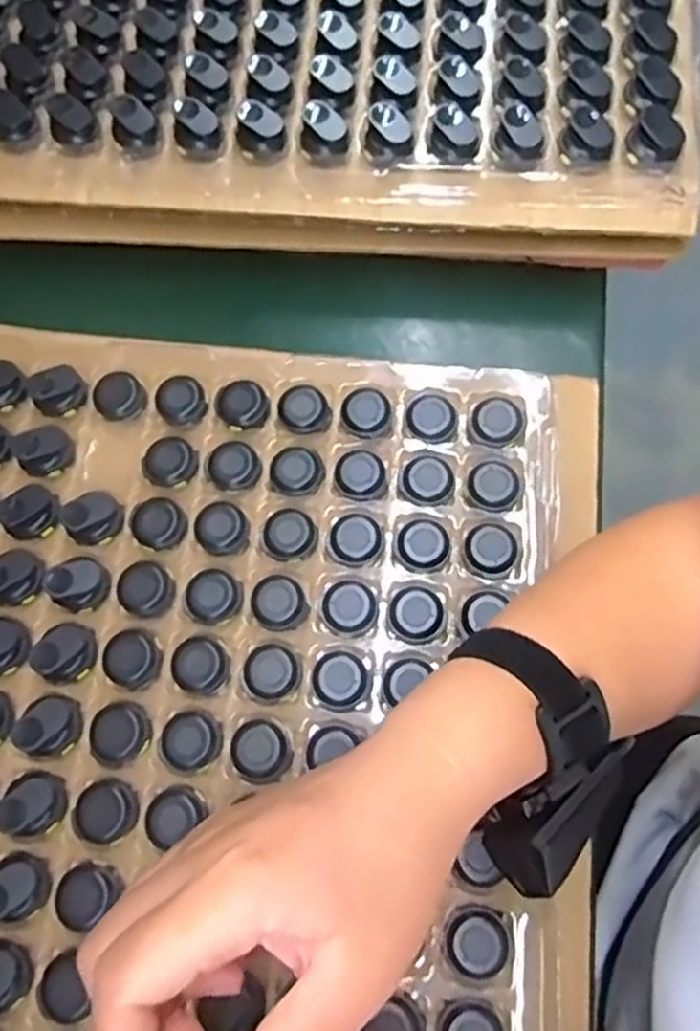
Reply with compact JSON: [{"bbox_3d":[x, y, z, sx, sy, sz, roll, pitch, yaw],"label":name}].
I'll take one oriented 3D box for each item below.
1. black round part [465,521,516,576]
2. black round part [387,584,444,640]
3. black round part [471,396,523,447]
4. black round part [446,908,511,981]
[{"bbox_3d":[0.075,0.017,0.391,0.026,0.005,0.027,-38,74,-10],"label":"black round part"},{"bbox_3d":[0.034,0.050,0.384,0.027,0.004,0.027,-1,72,2],"label":"black round part"},{"bbox_3d":[0.082,-0.054,0.413,0.027,0.004,0.027,-1,72,2],"label":"black round part"},{"bbox_3d":[0.059,0.195,0.337,0.026,0.009,0.026,-1,72,2],"label":"black round part"}]

